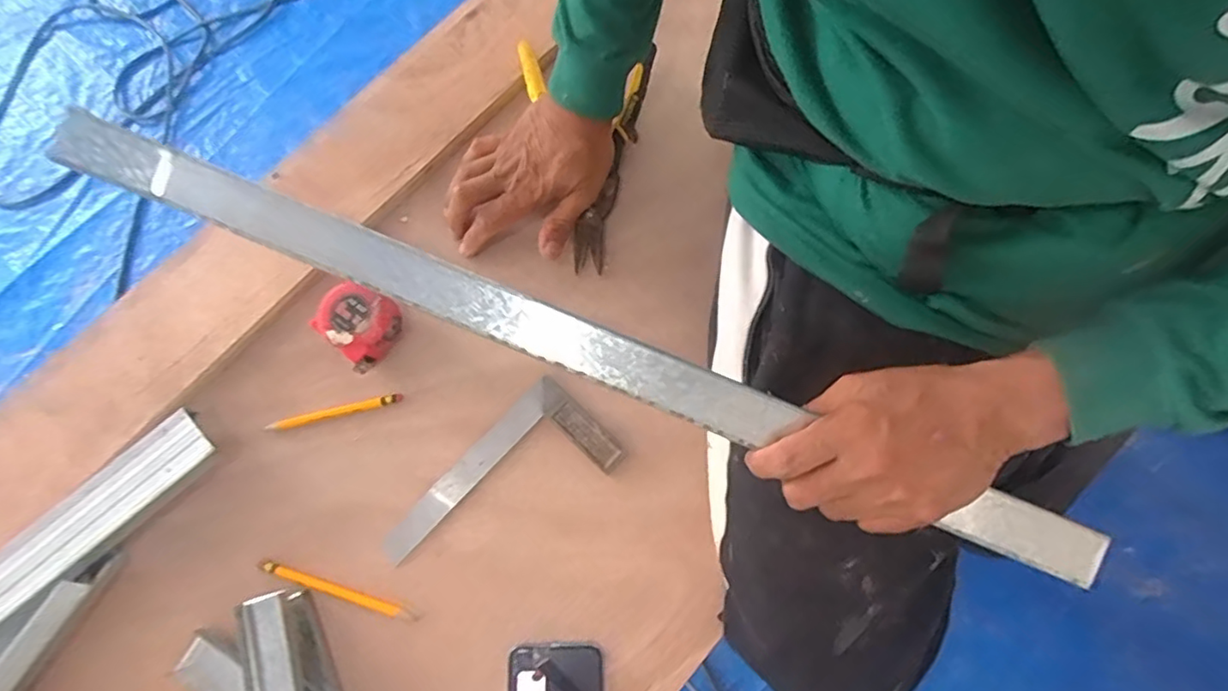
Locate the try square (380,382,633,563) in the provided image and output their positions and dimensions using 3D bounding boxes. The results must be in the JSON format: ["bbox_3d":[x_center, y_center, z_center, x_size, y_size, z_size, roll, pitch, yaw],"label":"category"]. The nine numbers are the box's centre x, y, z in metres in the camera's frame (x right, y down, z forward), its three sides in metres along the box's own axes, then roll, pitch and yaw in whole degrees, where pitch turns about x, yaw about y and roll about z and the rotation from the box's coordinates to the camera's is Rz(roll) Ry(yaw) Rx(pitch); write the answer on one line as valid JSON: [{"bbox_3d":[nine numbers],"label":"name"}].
[{"bbox_3d":[-0.094,0.125,0.515,0.099,0.008,0.196,44,78,12],"label":"try square"}]

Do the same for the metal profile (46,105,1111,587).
[{"bbox_3d":[-0.016,0.002,0.397,0.704,0.029,0.041,23,74,0],"label":"metal profile"}]

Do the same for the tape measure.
[{"bbox_3d":[-0.223,-0.020,0.537,0.064,0.043,0.066,-42,78,-9],"label":"tape measure"}]

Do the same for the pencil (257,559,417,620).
[{"bbox_3d":[-0.224,0.200,0.491,0.134,0.007,0.011,18,74,5],"label":"pencil"}]

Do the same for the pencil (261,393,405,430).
[{"bbox_3d":[-0.246,0.059,0.533,0.116,0.004,0.010,-13,75,-2],"label":"pencil"}]

